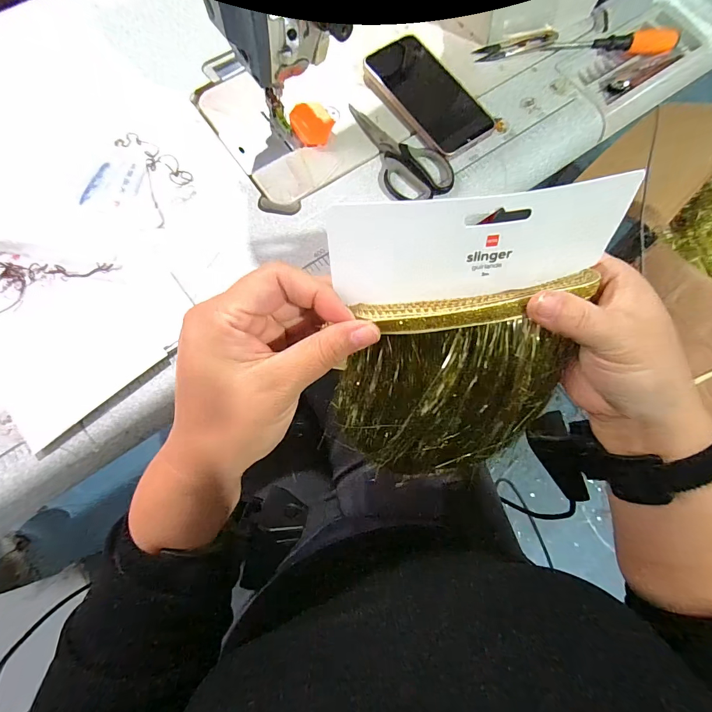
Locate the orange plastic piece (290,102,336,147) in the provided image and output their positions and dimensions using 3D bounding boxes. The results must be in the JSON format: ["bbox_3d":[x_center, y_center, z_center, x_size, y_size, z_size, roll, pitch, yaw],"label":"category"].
[{"bbox_3d":[-0.046,-0.248,0.398,0.041,0.017,0.041,0,74,0],"label":"orange plastic piece"}]

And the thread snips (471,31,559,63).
[{"bbox_3d":[0.191,-0.367,0.440,0.101,0.010,0.018,-14,74,-4],"label":"thread snips"}]

